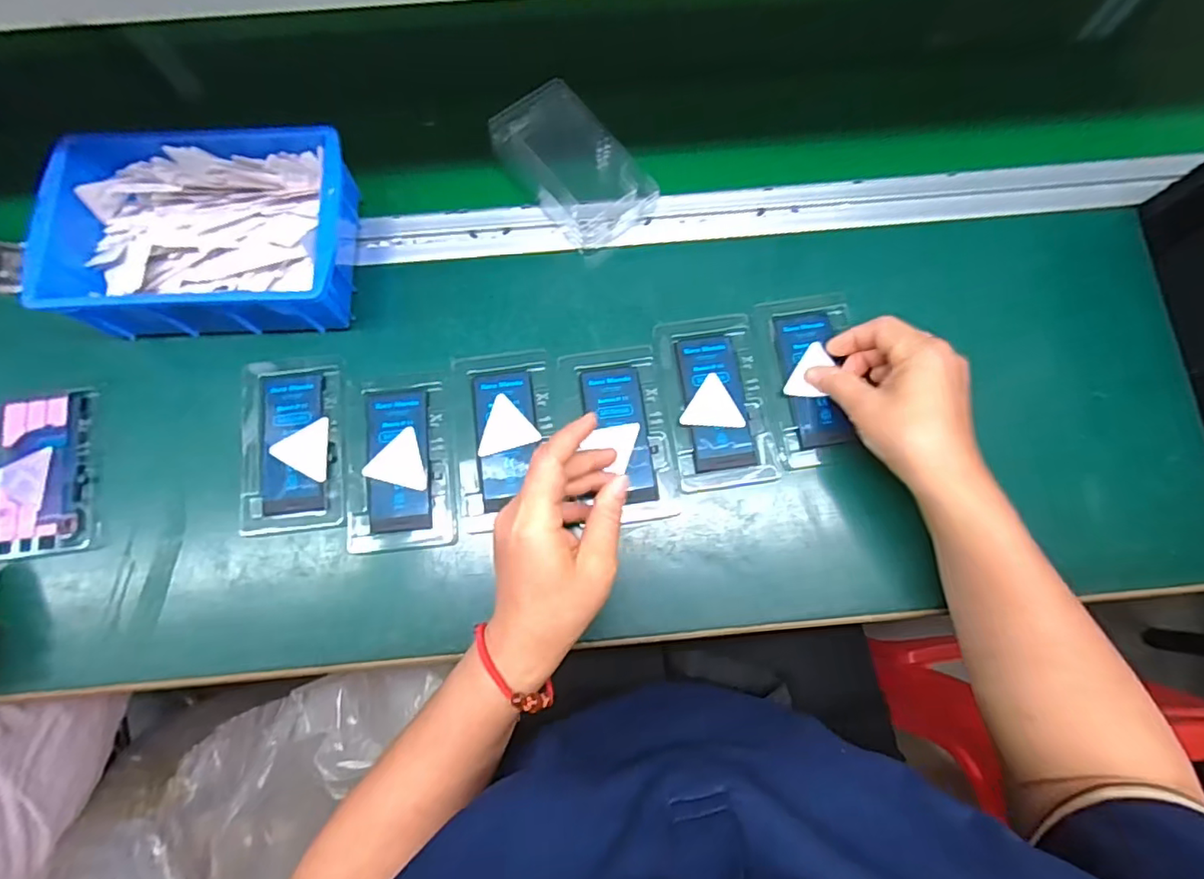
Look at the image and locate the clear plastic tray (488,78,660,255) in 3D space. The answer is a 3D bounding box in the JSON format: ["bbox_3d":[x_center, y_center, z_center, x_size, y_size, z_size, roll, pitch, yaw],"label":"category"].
[{"bbox_3d":[-0.024,-0.219,0.460,0.079,0.027,0.130,-40,81,-8],"label":"clear plastic tray"}]

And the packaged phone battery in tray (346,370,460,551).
[{"bbox_3d":[-0.144,0.014,0.416,0.074,0.005,0.127,-4,79,-1],"label":"packaged phone battery in tray"}]

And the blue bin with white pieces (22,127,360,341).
[{"bbox_3d":[-0.283,-0.148,0.422,0.204,0.059,0.138,-2,79,-1],"label":"blue bin with white pieces"}]

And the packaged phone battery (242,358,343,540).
[{"bbox_3d":[-0.222,0.002,0.415,0.071,0.009,0.125,-5,79,-1],"label":"packaged phone battery"}]

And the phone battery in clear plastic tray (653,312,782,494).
[{"bbox_3d":[0.083,-0.029,0.427,0.072,0.004,0.128,-9,79,-2],"label":"phone battery in clear plastic tray"}]

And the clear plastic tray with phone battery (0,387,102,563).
[{"bbox_3d":[-0.402,0.020,0.413,0.076,0.008,0.125,-10,79,-2],"label":"clear plastic tray with phone battery"}]

